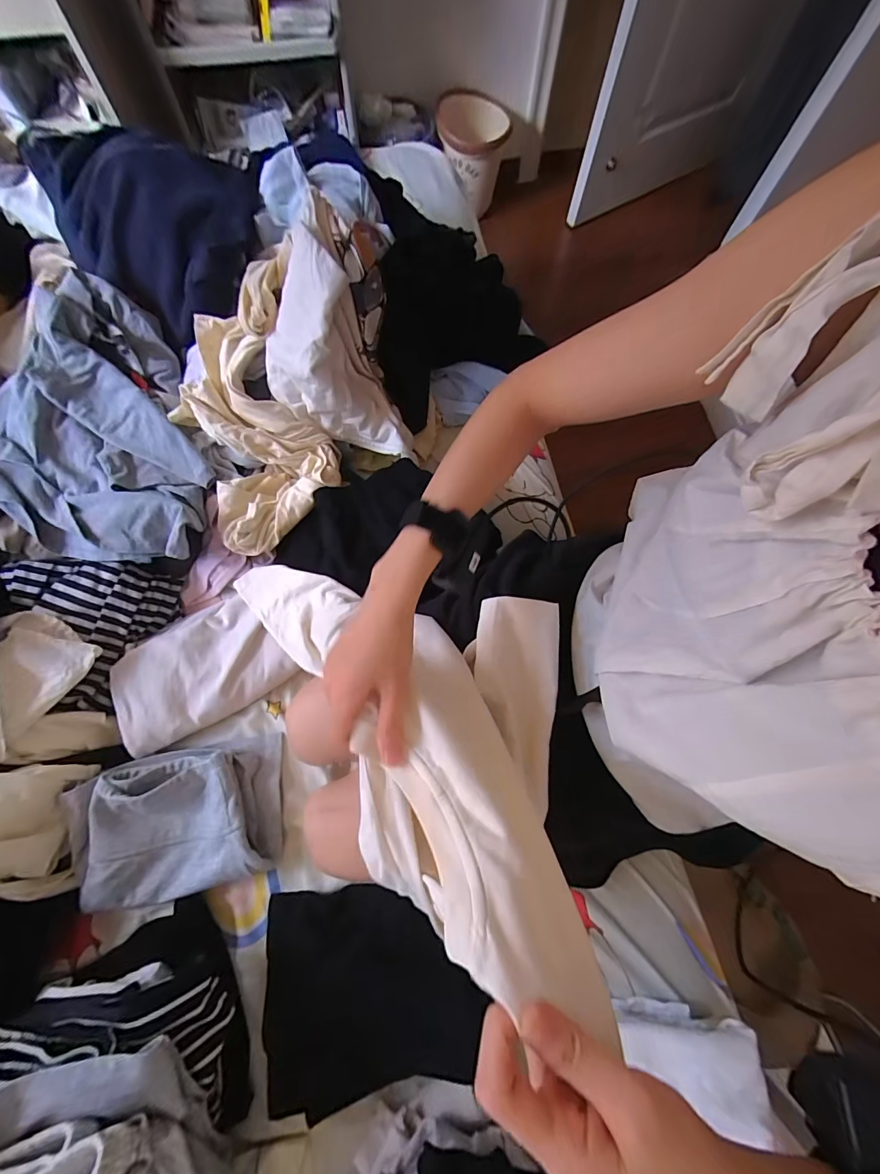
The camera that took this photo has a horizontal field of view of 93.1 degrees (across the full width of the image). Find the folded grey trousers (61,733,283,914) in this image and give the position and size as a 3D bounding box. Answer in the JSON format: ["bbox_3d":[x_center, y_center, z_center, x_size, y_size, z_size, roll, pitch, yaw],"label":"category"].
[{"bbox_3d":[-0.302,0.269,0.482,0.219,0.052,0.152,-10,73,-4],"label":"folded grey trousers"}]

